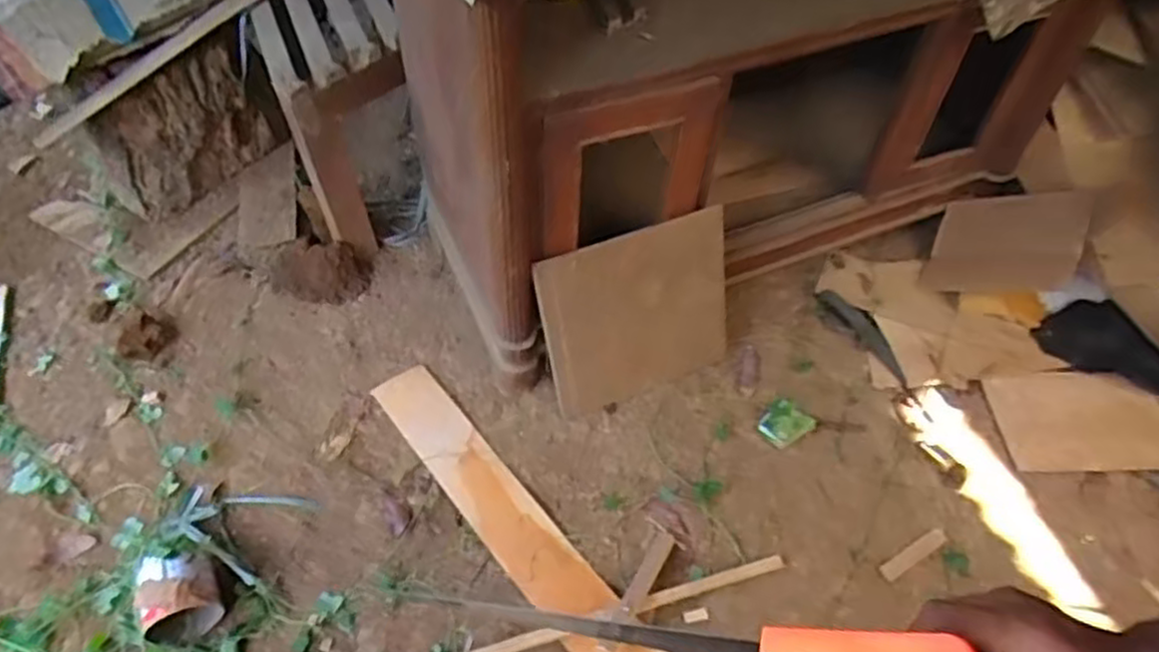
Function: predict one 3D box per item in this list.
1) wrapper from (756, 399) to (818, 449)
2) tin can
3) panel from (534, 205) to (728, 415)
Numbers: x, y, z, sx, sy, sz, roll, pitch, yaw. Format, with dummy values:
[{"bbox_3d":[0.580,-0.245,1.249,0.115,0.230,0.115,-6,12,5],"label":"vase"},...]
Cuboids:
[{"bbox_3d":[0.374,0.175,1.331,0.081,0.022,0.090,37,61,25],"label":"wrapper"},{"bbox_3d":[-0.605,0.414,1.120,0.111,0.096,0.106,-15,51,-15],"label":"tin can"},{"bbox_3d":[0.108,-0.027,1.275,0.338,0.324,0.020,-21,40,-15],"label":"panel"}]

